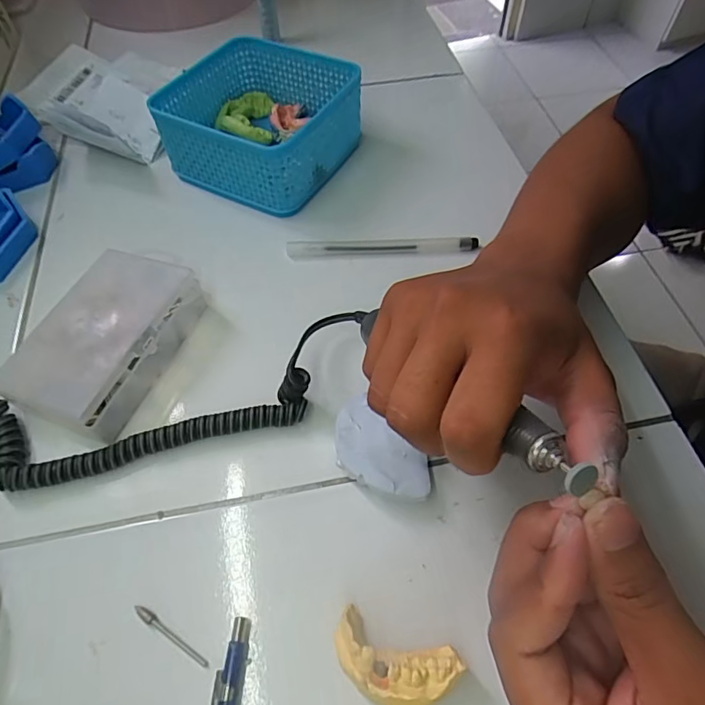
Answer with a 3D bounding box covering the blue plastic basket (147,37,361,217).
[{"bbox_3d":[-0.074,-0.192,0.412,0.132,0.062,0.132,26,61,17],"label":"blue plastic basket"}]

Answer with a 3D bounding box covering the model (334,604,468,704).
[{"bbox_3d":[0.018,0.140,0.220,0.055,0.024,0.031,18,59,13],"label":"model"}]

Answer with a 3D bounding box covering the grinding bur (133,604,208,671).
[{"bbox_3d":[-0.087,0.136,0.236,0.046,0.004,0.005,28,62,18],"label":"grinding bur"}]

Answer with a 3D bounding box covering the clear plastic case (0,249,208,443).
[{"bbox_3d":[-0.154,-0.009,0.308,0.072,0.033,0.118,18,59,13],"label":"clear plastic case"}]

